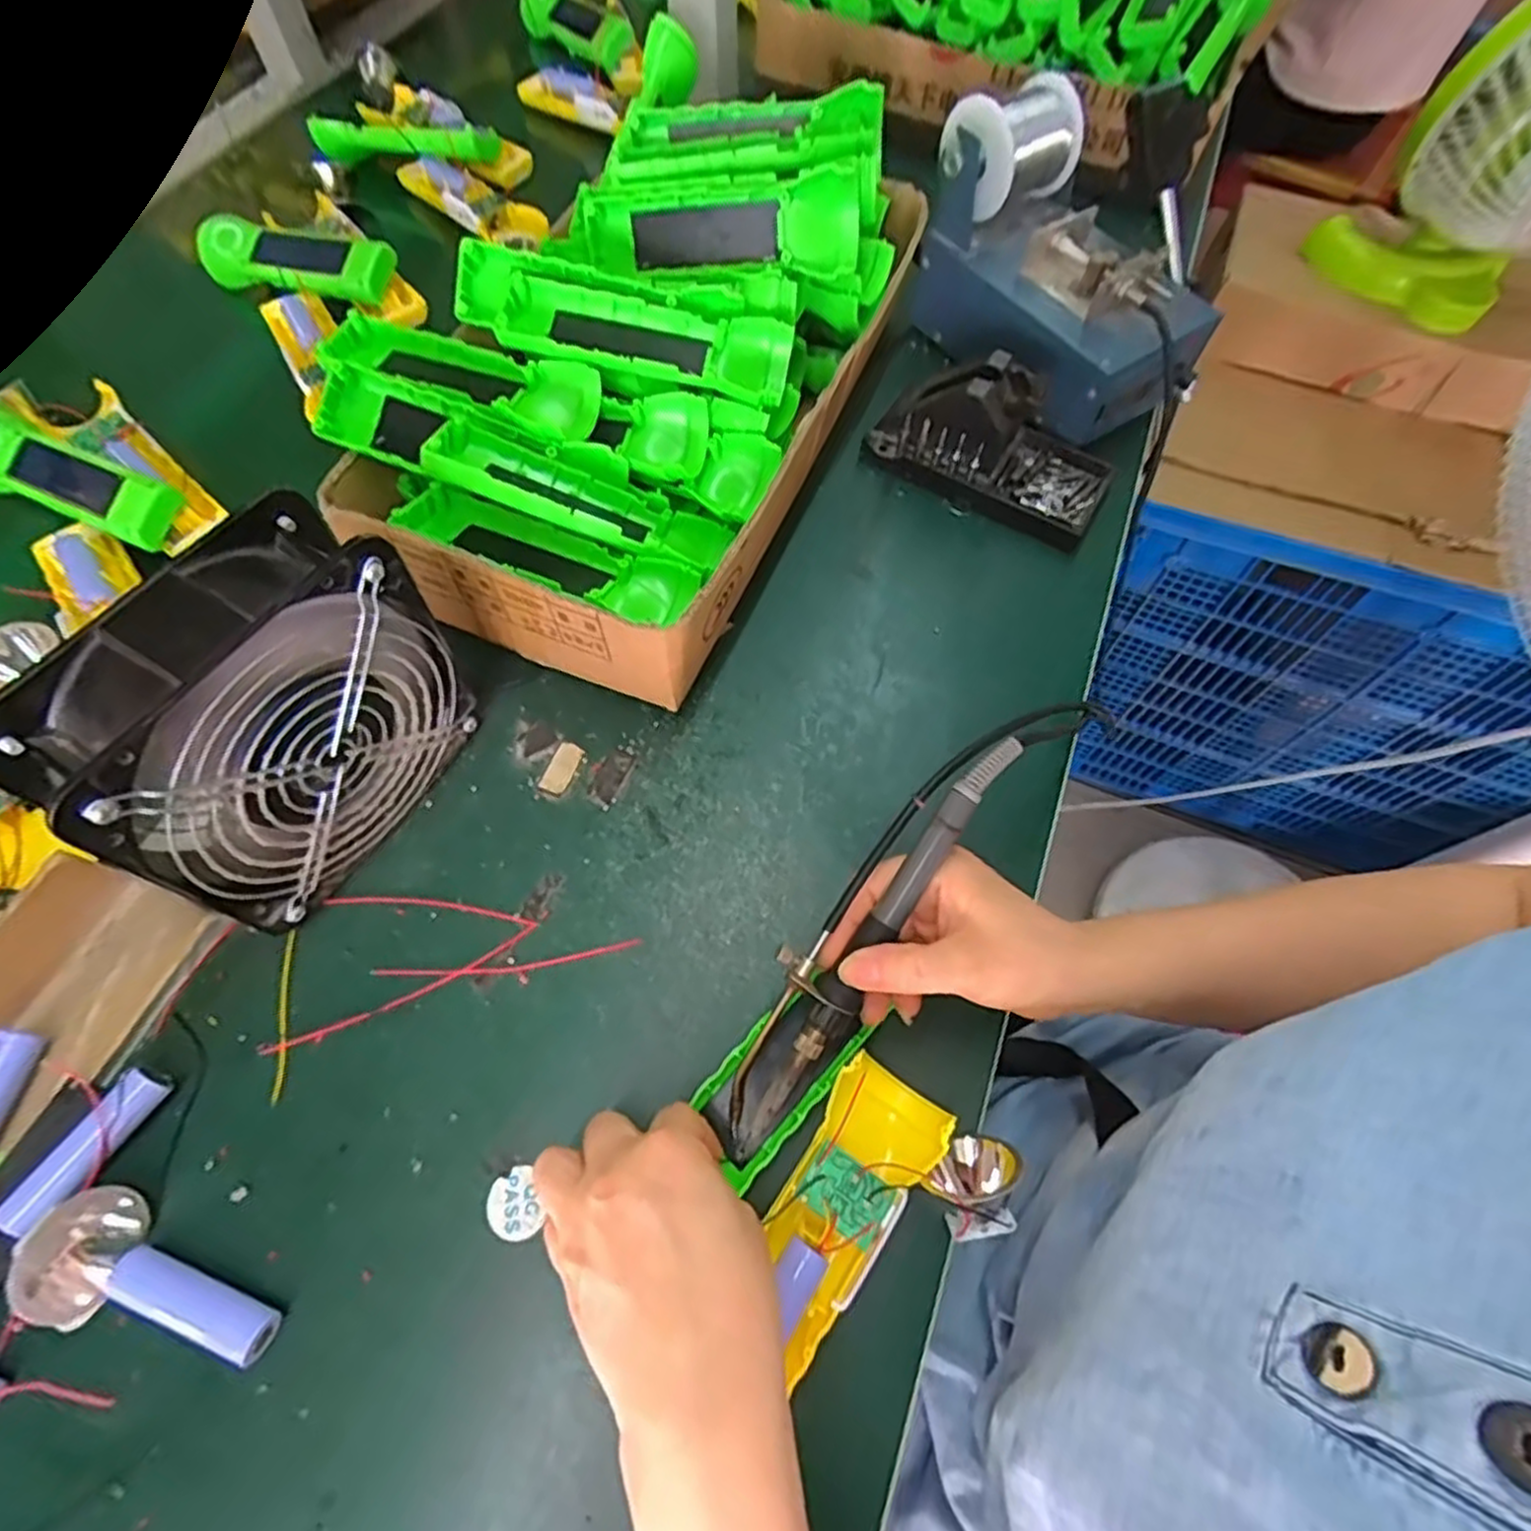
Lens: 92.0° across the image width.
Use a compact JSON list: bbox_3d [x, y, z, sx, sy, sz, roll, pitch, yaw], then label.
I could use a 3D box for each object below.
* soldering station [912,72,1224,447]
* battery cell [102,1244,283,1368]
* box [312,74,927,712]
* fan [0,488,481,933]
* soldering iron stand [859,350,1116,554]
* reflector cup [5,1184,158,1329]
[{"bbox_3d":[0.207,-0.350,0.512,0.126,0.119,0.207,-32,71,-17],"label":"soldering station"},{"bbox_3d":[-0.224,0.212,0.291,0.065,0.017,0.018,23,65,7],"label":"battery cell"},{"bbox_3d":[-0.088,-0.262,0.463,0.274,0.131,0.396,23,67,7],"label":"box"},{"bbox_3d":[-0.210,-0.017,0.329,0.064,0.148,0.152,30,66,10],"label":"fan"},{"bbox_3d":[0.154,-0.219,0.489,0.159,0.074,0.077,24,66,8],"label":"soldering iron stand"},{"bbox_3d":[-0.268,0.191,0.291,0.036,0.026,0.043,-41,73,-20],"label":"reflector cup"}]

